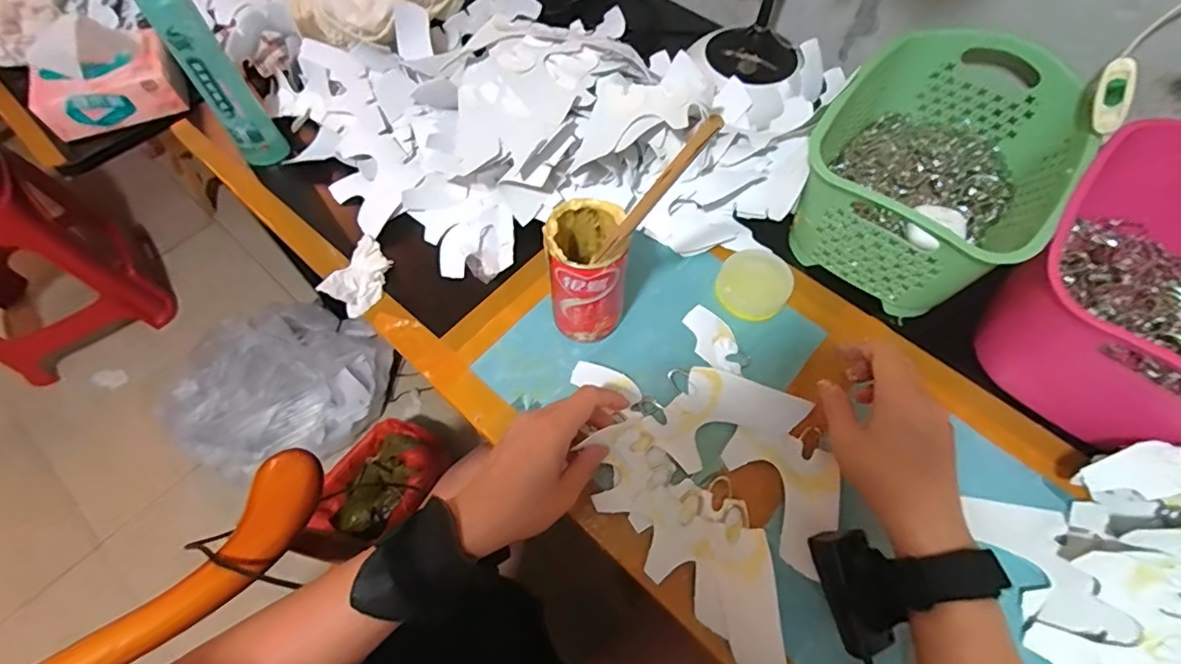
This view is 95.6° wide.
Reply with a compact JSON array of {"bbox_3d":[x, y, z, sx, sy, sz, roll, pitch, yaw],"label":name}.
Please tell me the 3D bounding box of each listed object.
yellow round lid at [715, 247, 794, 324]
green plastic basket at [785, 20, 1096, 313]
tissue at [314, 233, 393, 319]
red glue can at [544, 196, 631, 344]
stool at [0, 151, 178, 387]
[{"bbox_3d":[0.156,-0.046,0.511,0.067,0.011,0.068,-3,79,13],"label":"yellow round lid"},{"bbox_3d":[0.322,-0.154,0.513,0.193,0.125,0.254,36,67,17],"label":"green plastic basket"},{"bbox_3d":[-0.218,-0.059,0.515,0.042,0.038,0.080,11,62,5],"label":"tissue"},{"bbox_3d":[-0.003,-0.049,0.457,0.063,0.118,0.069,-1,62,-1],"label":"red glue can"},{"bbox_3d":[-1.230,-0.165,1.140,0.321,0.465,0.333,-33,67,-17],"label":"stool"}]

